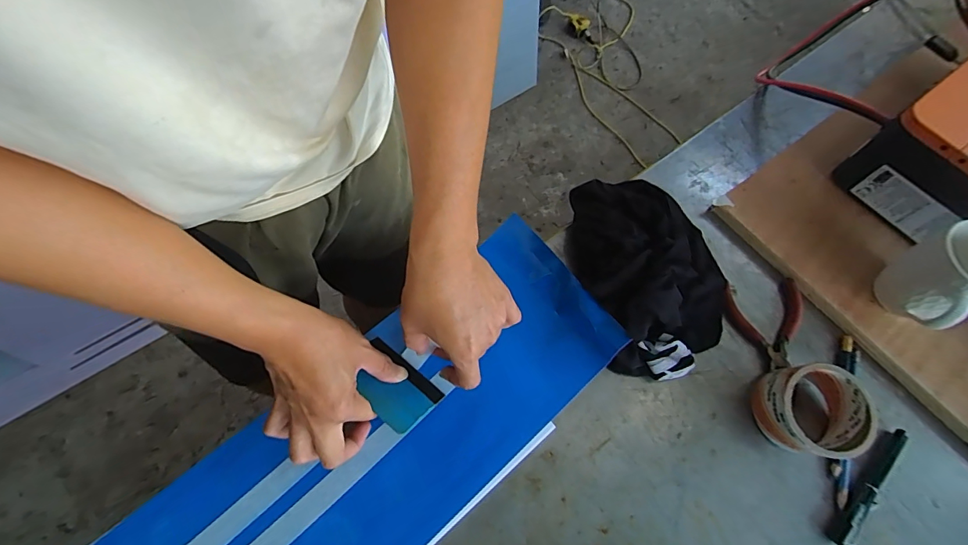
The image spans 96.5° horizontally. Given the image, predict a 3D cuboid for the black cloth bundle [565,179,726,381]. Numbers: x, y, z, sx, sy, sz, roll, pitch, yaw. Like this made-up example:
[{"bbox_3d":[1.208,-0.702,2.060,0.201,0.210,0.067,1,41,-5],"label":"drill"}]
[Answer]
[{"bbox_3d":[0.188,-0.006,0.482,0.180,0.067,0.235,6,67,0],"label":"black cloth bundle"}]

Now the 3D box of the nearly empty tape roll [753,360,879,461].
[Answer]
[{"bbox_3d":[0.324,0.137,0.429,0.084,0.058,0.083,1,67,-2],"label":"nearly empty tape roll"}]

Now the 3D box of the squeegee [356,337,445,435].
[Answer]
[{"bbox_3d":[-0.091,0.109,0.428,0.089,0.010,0.067,41,32,9],"label":"squeegee"}]

